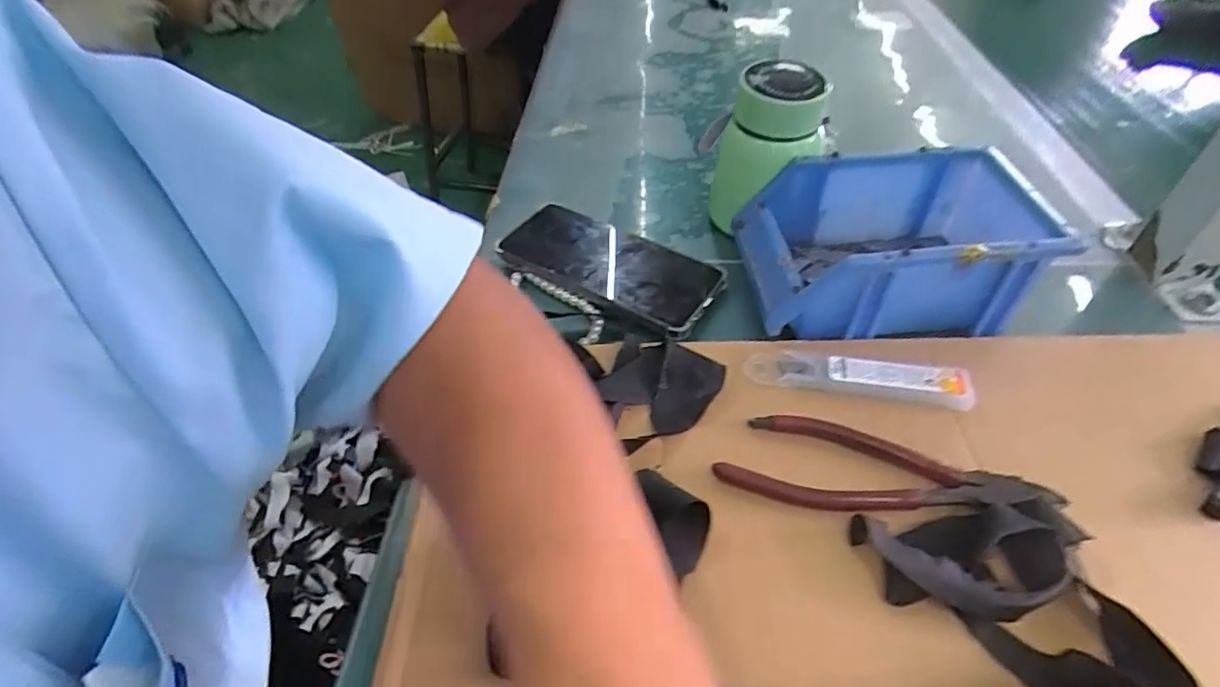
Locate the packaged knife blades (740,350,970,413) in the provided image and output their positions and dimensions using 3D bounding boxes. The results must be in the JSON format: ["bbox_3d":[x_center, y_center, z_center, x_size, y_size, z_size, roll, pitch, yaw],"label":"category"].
[{"bbox_3d":[0.147,0.018,0.352,0.126,0.011,0.028,9,48,10],"label":"packaged knife blades"}]

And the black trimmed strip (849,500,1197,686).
[{"bbox_3d":[0.176,0.112,0.261,0.104,0.023,0.085,-3,47,0],"label":"black trimmed strip"}]

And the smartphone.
[{"bbox_3d":[-0.001,-0.062,0.435,0.160,0.013,0.082,25,53,23],"label":"smartphone"}]

